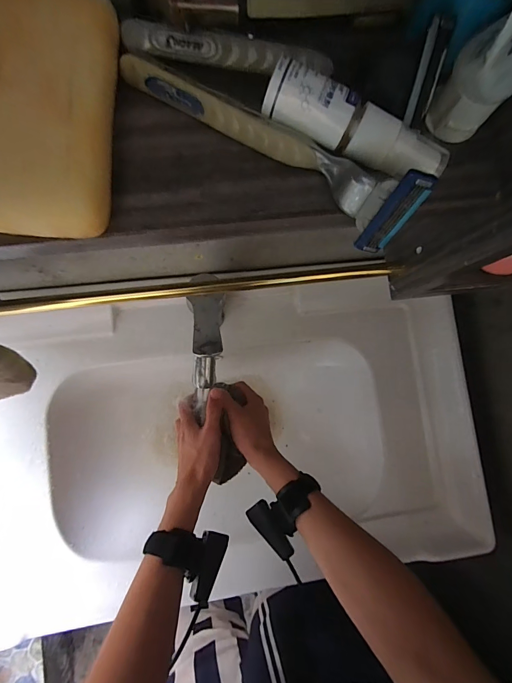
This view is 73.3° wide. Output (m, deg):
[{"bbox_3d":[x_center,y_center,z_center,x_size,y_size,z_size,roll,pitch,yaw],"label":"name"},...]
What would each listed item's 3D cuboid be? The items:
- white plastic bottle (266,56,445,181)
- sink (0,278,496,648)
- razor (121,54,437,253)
[{"bbox_3d":[0.041,-0.086,0.139,0.076,0.014,0.016,21,82,-4],"label":"white plastic bottle"},{"bbox_3d":[-0.055,0.159,0.579,0.788,0.150,0.448,-4,84,-7],"label":"sink"},{"bbox_3d":[0.007,-0.082,0.139,0.128,0.032,0.017,32,81,-2],"label":"razor"}]

